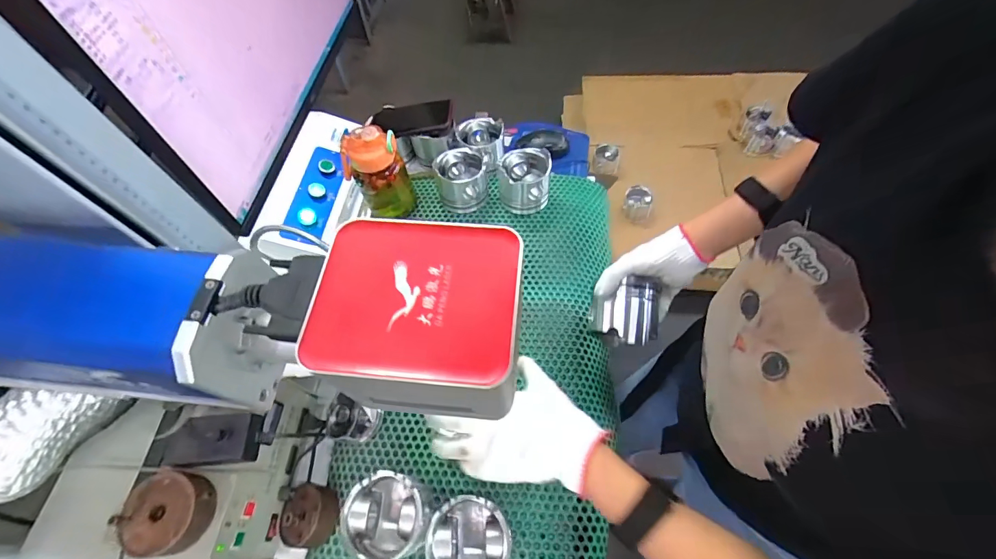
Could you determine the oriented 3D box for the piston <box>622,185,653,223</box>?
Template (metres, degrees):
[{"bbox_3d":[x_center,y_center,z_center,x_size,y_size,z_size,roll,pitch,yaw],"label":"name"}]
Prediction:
[{"bbox_3d":[0.485,-0.261,1.460,0.092,0.111,0.087,-2,61,3],"label":"piston"}]

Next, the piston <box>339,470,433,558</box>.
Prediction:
[{"bbox_3d":[-0.130,0.283,0.502,0.090,0.086,0.093,-13,61,-4],"label":"piston"}]

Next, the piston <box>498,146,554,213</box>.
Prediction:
[{"bbox_3d":[0.048,-0.178,0.755,0.087,0.090,0.091,-2,61,3],"label":"piston"}]

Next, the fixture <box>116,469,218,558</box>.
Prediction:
[{"bbox_3d":[-0.326,0.234,0.420,0.082,0.029,0.072,4,61,6],"label":"fixture"}]

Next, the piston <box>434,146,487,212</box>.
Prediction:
[{"bbox_3d":[-0.067,-0.182,0.776,0.090,0.079,0.096,-7,60,0],"label":"piston"}]

